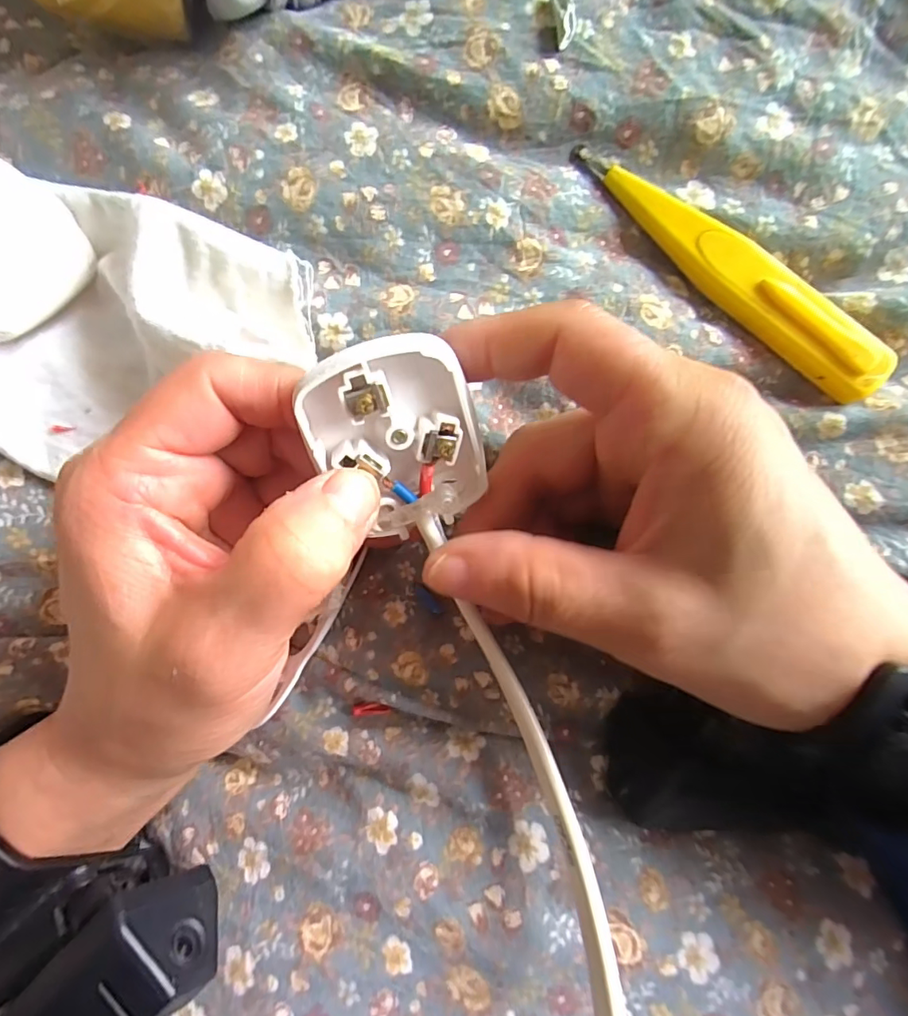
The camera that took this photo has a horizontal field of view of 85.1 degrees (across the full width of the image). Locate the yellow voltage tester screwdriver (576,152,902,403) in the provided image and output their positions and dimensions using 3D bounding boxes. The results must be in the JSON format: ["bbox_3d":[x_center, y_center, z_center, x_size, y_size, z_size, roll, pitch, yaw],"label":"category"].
[{"bbox_3d":[0.090,-0.081,0.161,0.121,0.010,0.015,43,87,3],"label":"yellow voltage tester screwdriver"}]

